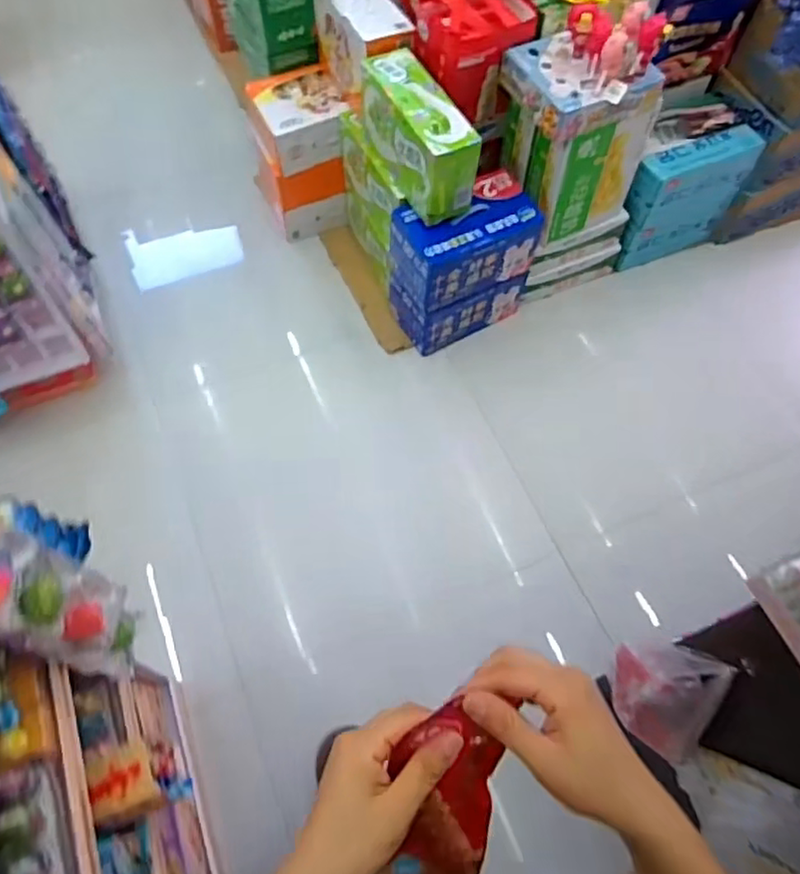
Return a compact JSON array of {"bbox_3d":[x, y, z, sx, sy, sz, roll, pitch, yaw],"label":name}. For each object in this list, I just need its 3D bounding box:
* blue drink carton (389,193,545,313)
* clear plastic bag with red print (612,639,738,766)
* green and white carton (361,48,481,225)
[{"bbox_3d":[0.162,-0.479,1.610,0.329,0.197,0.190,-23,65,-14],"label":"blue drink carton"},{"bbox_3d":[0.418,0.401,1.008,0.090,0.237,0.180,-12,63,-8],"label":"clear plastic bag with red print"},{"bbox_3d":[0.027,-0.690,1.484,0.135,0.221,0.366,-27,66,-15],"label":"green and white carton"}]

